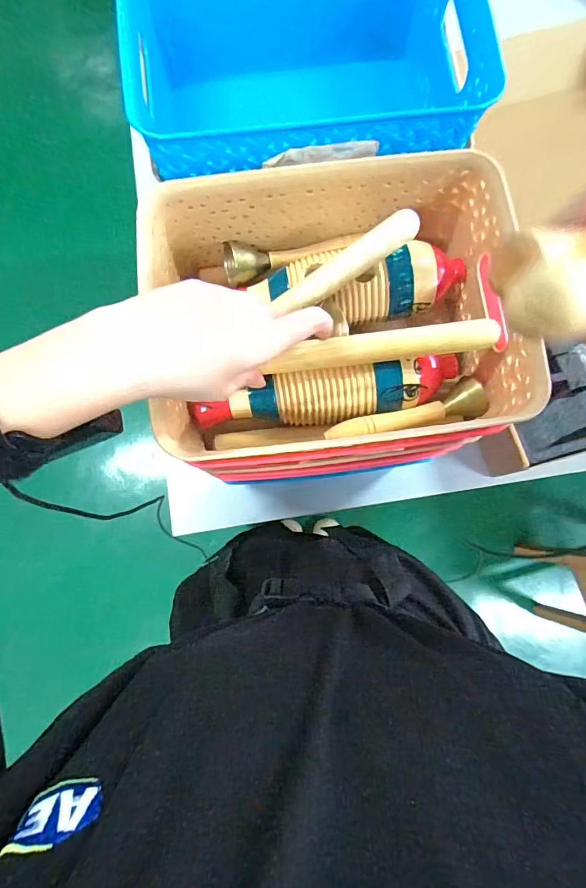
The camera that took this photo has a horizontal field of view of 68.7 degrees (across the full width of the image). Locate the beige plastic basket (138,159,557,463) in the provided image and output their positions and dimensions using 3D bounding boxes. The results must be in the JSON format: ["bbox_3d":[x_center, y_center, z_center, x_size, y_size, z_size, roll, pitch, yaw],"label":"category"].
[{"bbox_3d":[0.033,-0.088,0.308,0.246,0.098,0.195,-7,80,-1],"label":"beige plastic basket"}]

